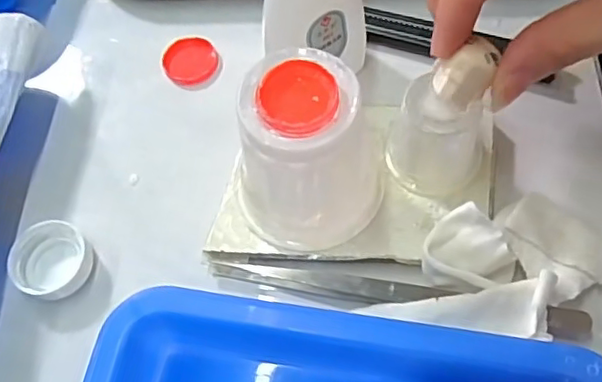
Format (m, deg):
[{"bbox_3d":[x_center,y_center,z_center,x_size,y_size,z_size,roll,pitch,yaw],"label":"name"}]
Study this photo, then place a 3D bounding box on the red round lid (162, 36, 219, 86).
[{"bbox_3d":[-0.053,-0.062,0.287,0.025,0.005,0.025,-1,64,3],"label":"red round lid"}]

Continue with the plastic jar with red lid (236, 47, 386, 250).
[{"bbox_3d":[0.004,-0.014,0.220,0.053,0.075,0.054,-1,64,3],"label":"plastic jar with red lid"}]

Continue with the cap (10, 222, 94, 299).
[{"bbox_3d":[-0.101,0.028,0.242,0.030,0.009,0.030,-1,64,3],"label":"cap"}]

